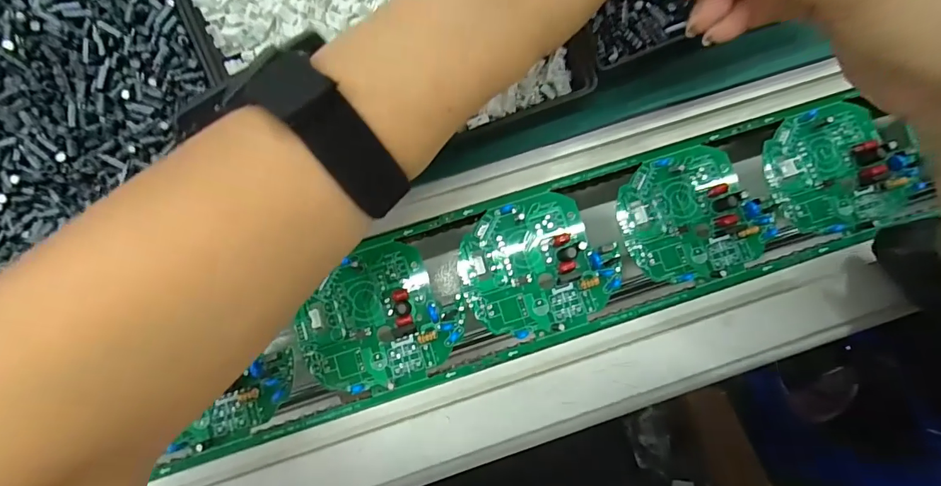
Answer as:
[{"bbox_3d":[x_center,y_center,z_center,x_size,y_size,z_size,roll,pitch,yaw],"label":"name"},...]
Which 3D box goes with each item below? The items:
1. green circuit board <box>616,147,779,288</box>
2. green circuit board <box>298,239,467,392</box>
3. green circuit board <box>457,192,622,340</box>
[{"bbox_3d":[0.140,-0.018,0.278,0.088,0.012,0.081,-18,82,-4],"label":"green circuit board"},{"bbox_3d":[-0.059,0.046,0.263,0.083,0.014,0.082,-29,83,-5],"label":"green circuit board"},{"bbox_3d":[0.041,0.013,0.270,0.091,0.011,0.080,-17,82,-3],"label":"green circuit board"}]

